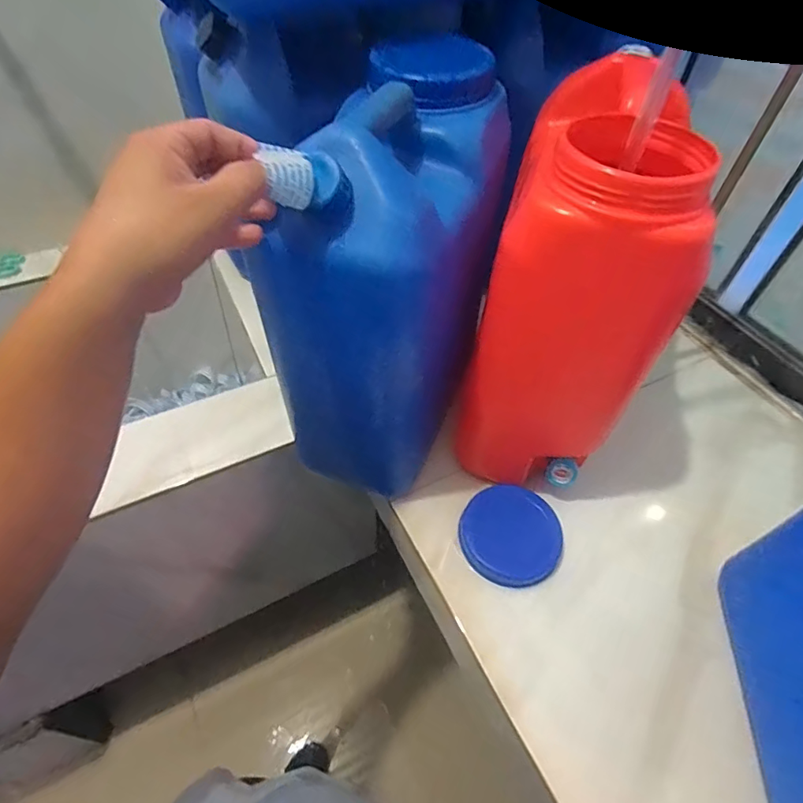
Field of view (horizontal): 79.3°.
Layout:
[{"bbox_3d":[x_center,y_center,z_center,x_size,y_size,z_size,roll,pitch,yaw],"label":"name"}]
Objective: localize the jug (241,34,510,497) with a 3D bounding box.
[{"bbox_3d":[0.001,-0.124,0.538,0.147,0.380,0.286,20,53,13],"label":"jug"}]

